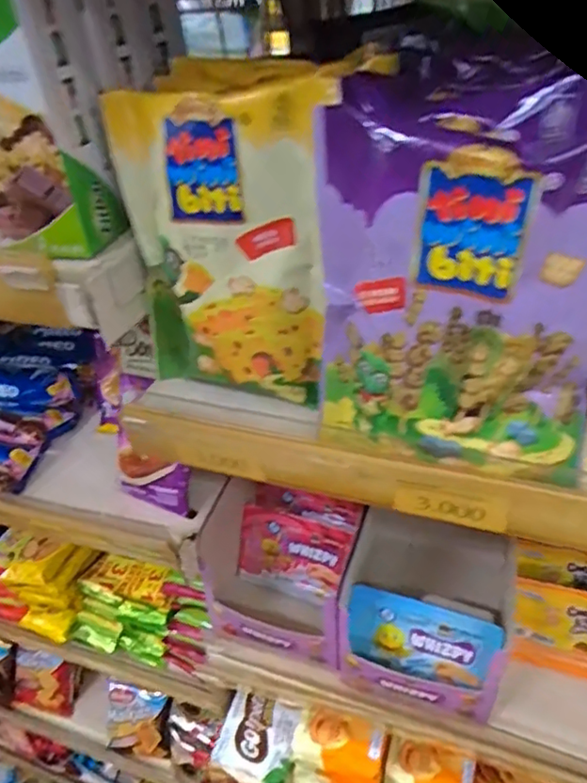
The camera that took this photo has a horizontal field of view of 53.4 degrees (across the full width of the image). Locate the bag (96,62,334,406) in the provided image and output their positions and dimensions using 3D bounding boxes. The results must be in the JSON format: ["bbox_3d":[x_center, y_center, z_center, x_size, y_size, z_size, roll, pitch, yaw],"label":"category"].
[{"bbox_3d":[-0.032,-0.067,0.282,0.118,0.150,0.040,17,44,27],"label":"bag"}]

